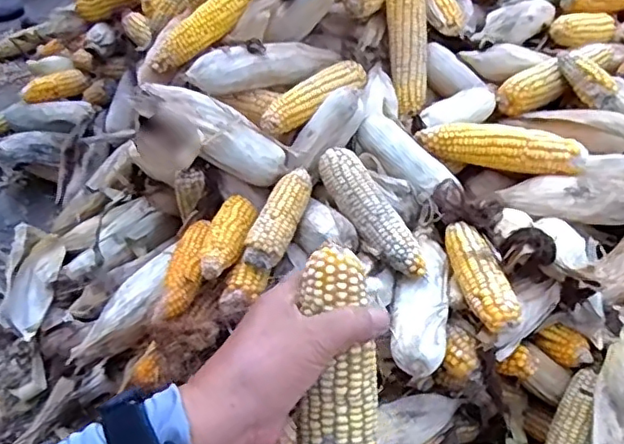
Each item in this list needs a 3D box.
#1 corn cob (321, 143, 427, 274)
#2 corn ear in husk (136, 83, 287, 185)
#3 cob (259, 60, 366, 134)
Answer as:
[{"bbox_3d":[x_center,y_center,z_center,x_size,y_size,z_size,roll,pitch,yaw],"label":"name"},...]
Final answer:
[{"bbox_3d":[0.064,-0.008,0.666,0.049,0.058,0.173,-21,49,-15],"label":"corn cob"},{"bbox_3d":[-0.120,-0.112,0.722,0.198,0.047,0.063,34,56,6],"label":"corn ear in husk"},{"bbox_3d":[0.003,-0.162,0.760,0.050,0.039,0.184,31,57,29],"label":"cob"}]

